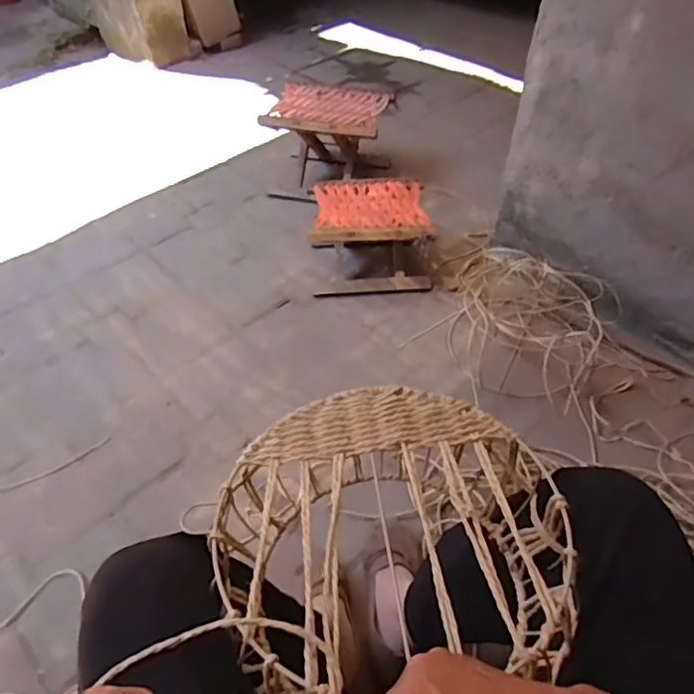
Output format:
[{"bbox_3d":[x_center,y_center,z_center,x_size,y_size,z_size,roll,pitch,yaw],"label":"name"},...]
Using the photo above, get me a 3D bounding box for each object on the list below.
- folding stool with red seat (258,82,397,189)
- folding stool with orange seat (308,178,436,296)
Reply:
[{"bbox_3d":[-0.046,-0.586,1.662,0.317,0.240,0.271,9,47,9],"label":"folding stool with red seat"},{"bbox_3d":[0.056,-0.264,1.385,0.275,0.186,0.229,-1,46,-1],"label":"folding stool with orange seat"}]

